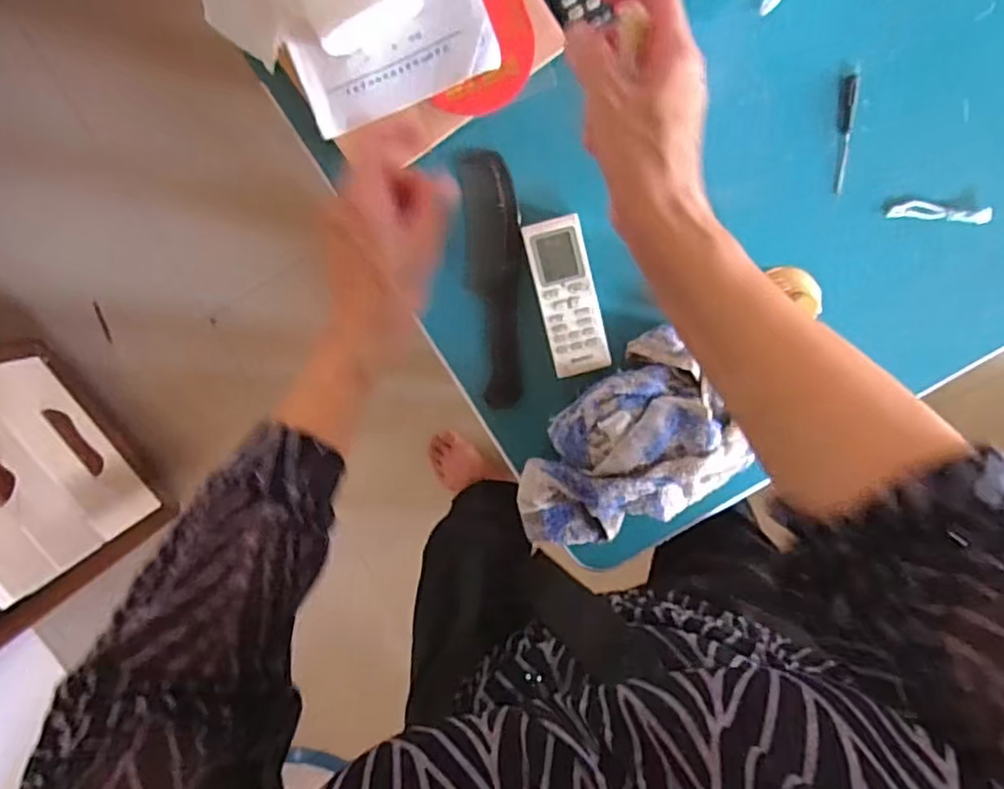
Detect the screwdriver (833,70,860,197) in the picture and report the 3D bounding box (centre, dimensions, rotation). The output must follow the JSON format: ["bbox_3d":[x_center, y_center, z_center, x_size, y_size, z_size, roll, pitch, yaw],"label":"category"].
[{"bbox_3d":[0.264,-0.200,0.497,0.014,0.006,0.084,-4,99,-3],"label":"screwdriver"}]

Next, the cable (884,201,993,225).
[{"bbox_3d":[0.340,-0.142,0.505,0.075,0.005,0.013,7,99,8],"label":"cable"}]

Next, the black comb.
[{"bbox_3d":[-0.006,-0.090,0.529,0.044,0.011,0.202,-3,99,-3],"label":"black comb"}]

